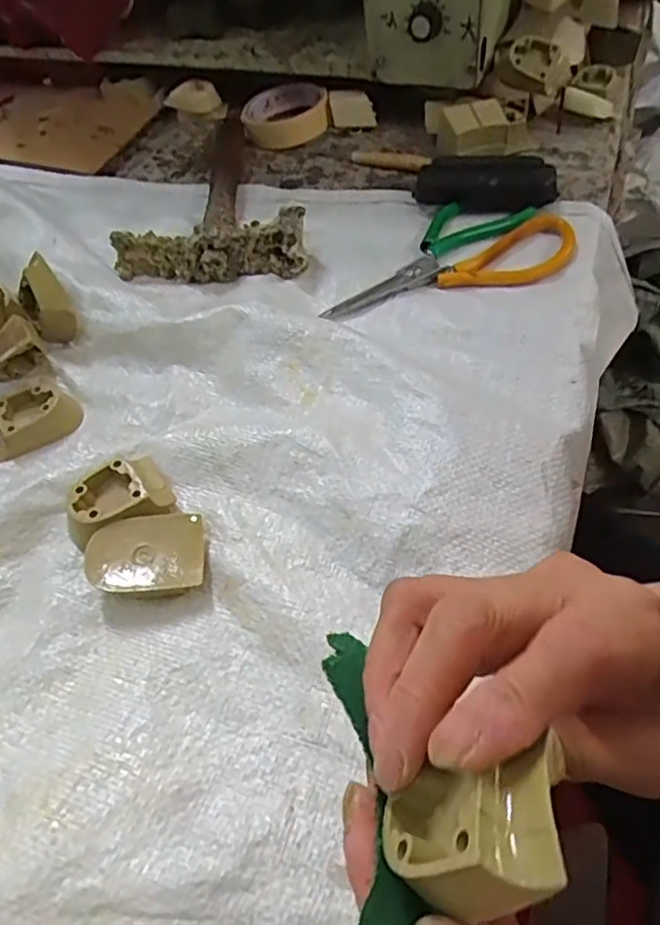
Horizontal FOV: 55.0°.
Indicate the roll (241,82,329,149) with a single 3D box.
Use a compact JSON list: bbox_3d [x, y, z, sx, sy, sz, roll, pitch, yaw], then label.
[{"bbox_3d":[-0.045,-0.347,0.624,0.081,0.033,0.081,-3,52,4],"label":"roll"}]

